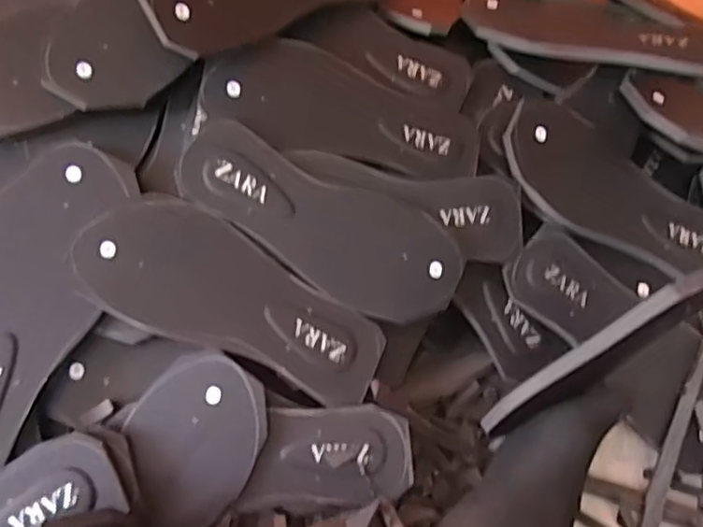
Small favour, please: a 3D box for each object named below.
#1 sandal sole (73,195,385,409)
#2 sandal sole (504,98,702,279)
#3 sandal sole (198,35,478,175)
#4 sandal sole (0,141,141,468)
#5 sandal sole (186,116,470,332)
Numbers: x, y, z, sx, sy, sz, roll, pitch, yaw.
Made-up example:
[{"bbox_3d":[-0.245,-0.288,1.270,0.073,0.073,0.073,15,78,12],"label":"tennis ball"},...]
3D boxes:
[{"bbox_3d":[-0.091,0.026,0.497,0.246,0.012,0.098,25,78,-8],"label":"sandal sole"},{"bbox_3d":[0.257,-0.066,0.591,0.249,0.017,0.109,30,71,-4],"label":"sandal sole"},{"bbox_3d":[-0.002,-0.135,0.552,0.247,0.007,0.097,15,71,-12],"label":"sandal sole"},{"bbox_3d":[-0.242,0.026,0.464,0.089,0.018,0.252,18,76,-10],"label":"sandal sole"},{"bbox_3d":[-0.025,-0.031,0.523,0.246,0.009,0.099,24,78,-8],"label":"sandal sole"}]

